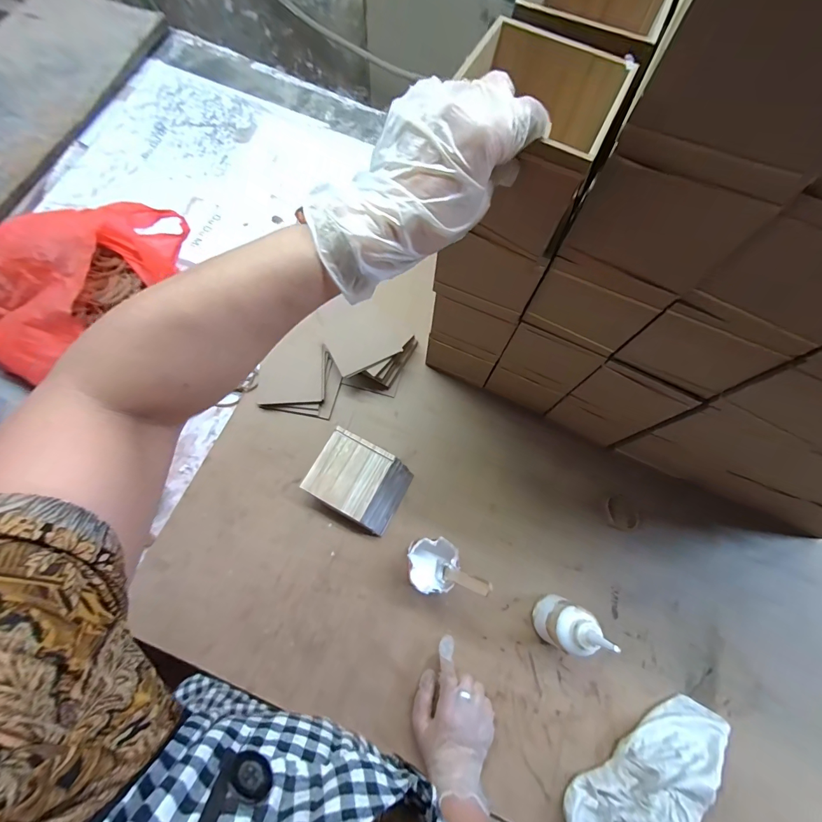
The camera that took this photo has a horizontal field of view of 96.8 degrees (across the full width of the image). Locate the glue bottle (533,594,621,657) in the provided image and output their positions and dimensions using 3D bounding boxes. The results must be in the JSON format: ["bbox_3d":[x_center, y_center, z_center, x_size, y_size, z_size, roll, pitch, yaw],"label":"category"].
[{"bbox_3d":[0.199,0.274,0.460,0.051,0.148,0.060,35,74,9],"label":"glue bottle"}]

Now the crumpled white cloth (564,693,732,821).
[{"bbox_3d":[0.297,0.466,0.451,0.261,0.053,0.101,-31,75,-11],"label":"crumpled white cloth"}]

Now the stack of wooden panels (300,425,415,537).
[{"bbox_3d":[-0.080,0.108,0.567,0.141,0.049,0.114,29,73,8],"label":"stack of wooden panels"}]

